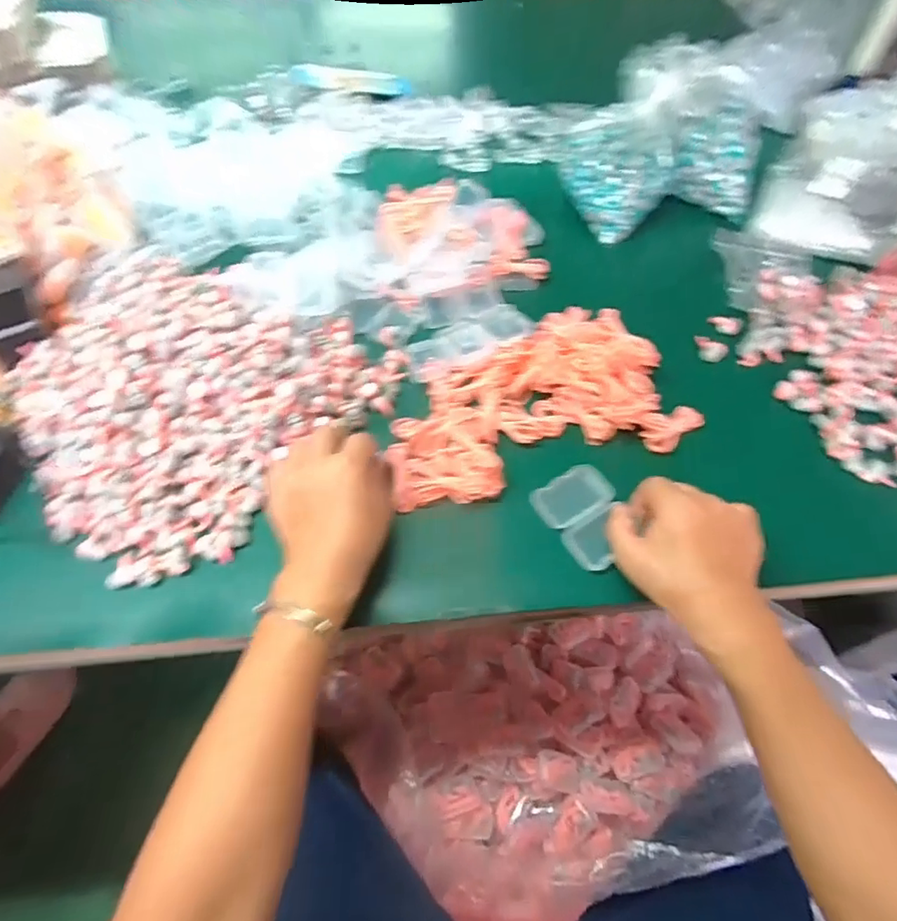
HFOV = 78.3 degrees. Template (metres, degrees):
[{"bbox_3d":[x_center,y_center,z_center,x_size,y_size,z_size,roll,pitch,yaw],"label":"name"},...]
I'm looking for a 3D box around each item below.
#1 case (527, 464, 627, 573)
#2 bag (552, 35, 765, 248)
[{"bbox_3d":[0.109,0.040,0.421,0.063,0.012,0.079,-25,60,-17],"label":"case"},{"bbox_3d":[0.244,-0.365,0.622,0.214,0.124,0.145,-13,57,-10],"label":"bag"}]

